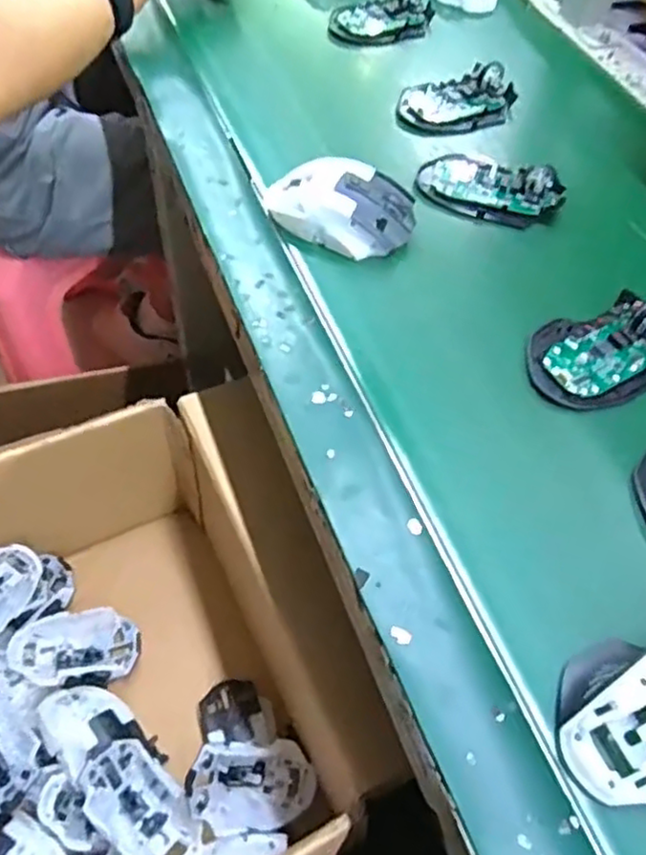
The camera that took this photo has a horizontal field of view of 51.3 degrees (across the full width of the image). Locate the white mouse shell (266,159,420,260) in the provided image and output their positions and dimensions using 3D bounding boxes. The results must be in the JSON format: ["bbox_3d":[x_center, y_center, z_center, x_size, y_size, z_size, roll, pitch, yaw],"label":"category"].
[{"bbox_3d":[0.012,-0.166,0.510,0.111,0.035,0.066,15,59,5],"label":"white mouse shell"}]

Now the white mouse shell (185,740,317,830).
[{"bbox_3d":[-0.064,0.304,0.573,0.114,0.030,0.065,14,67,-32],"label":"white mouse shell"}]

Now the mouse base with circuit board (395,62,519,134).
[{"bbox_3d":[0.127,-0.302,0.618,0.112,0.027,0.069,-11,60,-10],"label":"mouse base with circuit board"}]

